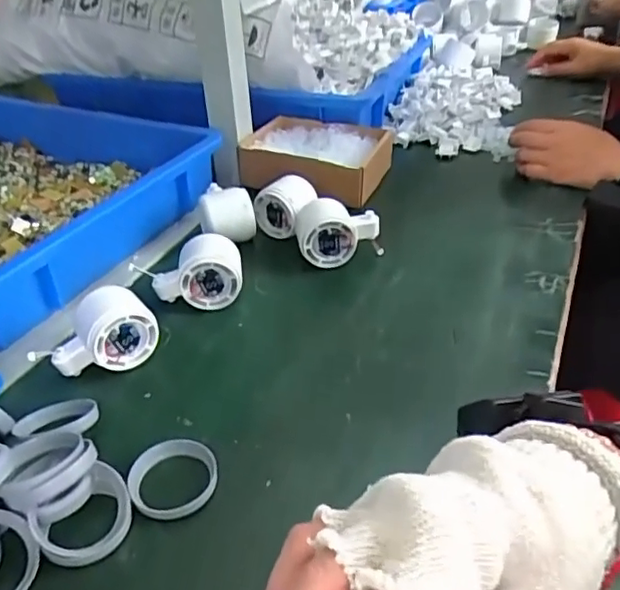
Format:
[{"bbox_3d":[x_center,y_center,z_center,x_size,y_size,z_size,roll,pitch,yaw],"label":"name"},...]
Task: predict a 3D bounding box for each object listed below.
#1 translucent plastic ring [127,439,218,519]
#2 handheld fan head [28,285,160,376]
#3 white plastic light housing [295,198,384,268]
[{"bbox_3d":[-0.093,0.123,0.411,0.059,0.010,0.057,-1,36,1],"label":"translucent plastic ring"},{"bbox_3d":[-0.182,0.036,0.508,0.098,0.059,0.050,-22,41,-25],"label":"handheld fan head"},{"bbox_3d":[0.030,-0.062,0.632,0.089,0.059,0.053,-1,36,2],"label":"white plastic light housing"}]

